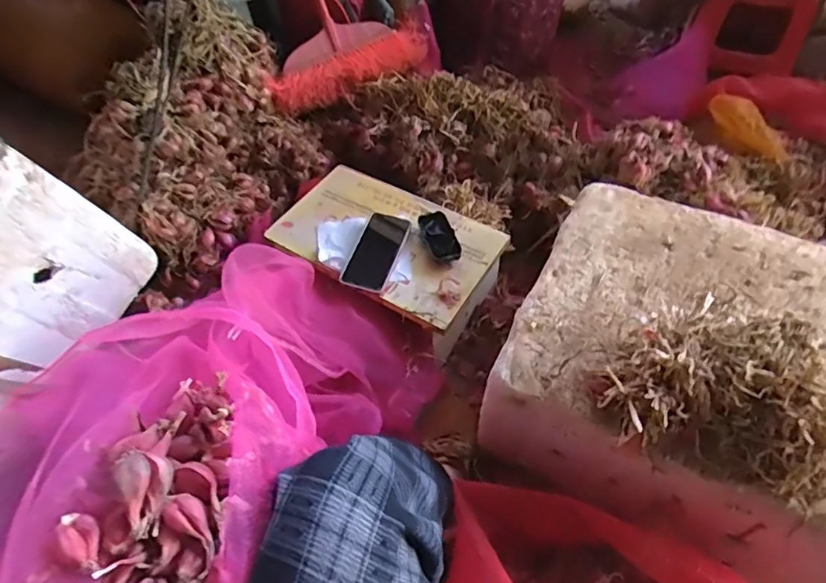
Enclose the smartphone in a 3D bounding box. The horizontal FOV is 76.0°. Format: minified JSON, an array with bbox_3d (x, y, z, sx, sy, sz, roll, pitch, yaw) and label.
[{"bbox_3d":[-0.060,-0.071,0.900,0.077,0.016,0.155,21,63,5],"label":"smartphone"}]

